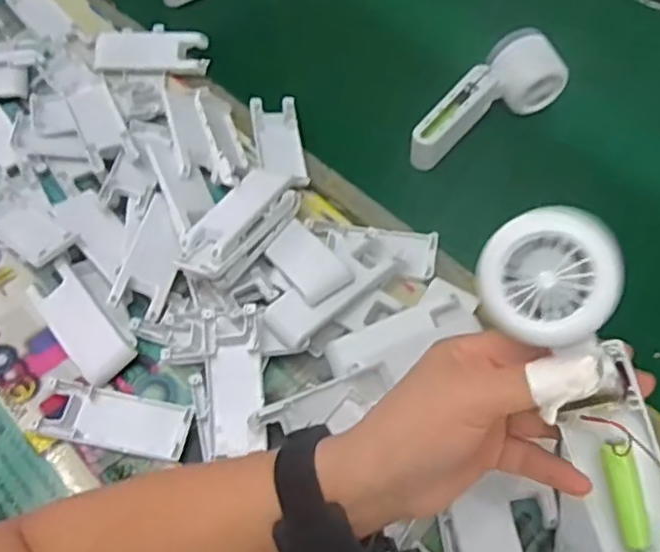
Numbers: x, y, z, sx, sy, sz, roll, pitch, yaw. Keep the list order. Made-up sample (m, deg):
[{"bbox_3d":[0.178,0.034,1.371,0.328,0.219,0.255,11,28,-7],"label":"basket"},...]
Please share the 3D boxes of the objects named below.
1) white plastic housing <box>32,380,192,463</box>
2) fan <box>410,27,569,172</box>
[{"bbox_3d":[-0.149,0.098,0.478,0.107,0.010,0.040,12,61,5],"label":"white plastic housing"},{"bbox_3d":[0.134,-0.152,0.609,0.158,0.048,0.063,-36,67,-19],"label":"fan"}]

